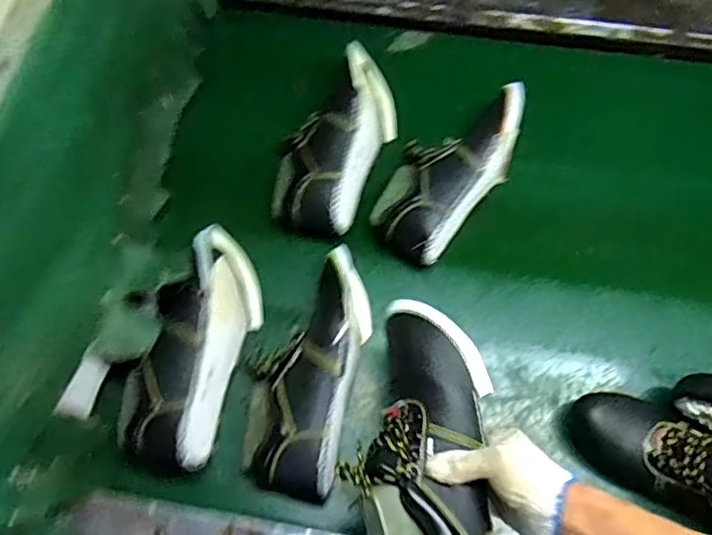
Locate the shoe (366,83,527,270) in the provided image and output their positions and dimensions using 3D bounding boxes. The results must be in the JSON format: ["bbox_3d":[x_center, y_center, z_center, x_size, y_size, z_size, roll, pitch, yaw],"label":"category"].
[{"bbox_3d":[0.131,-0.138,0.822,0.126,0.096,0.279,37,73,15],"label":"shoe"}]

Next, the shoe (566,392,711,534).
[{"bbox_3d":[0.385,0.228,0.682,0.265,0.101,0.102,21,68,33],"label":"shoe"}]

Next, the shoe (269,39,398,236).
[{"bbox_3d":[-0.025,-0.184,0.853,0.124,0.080,0.294,20,69,9],"label":"shoe"}]

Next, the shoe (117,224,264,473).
[{"bbox_3d":[-0.195,0.093,0.727,0.115,0.103,0.305,15,68,7],"label":"shoe"}]

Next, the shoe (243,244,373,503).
[{"bbox_3d":[-0.061,0.120,0.725,0.134,0.095,0.301,14,68,7],"label":"shoe"}]

